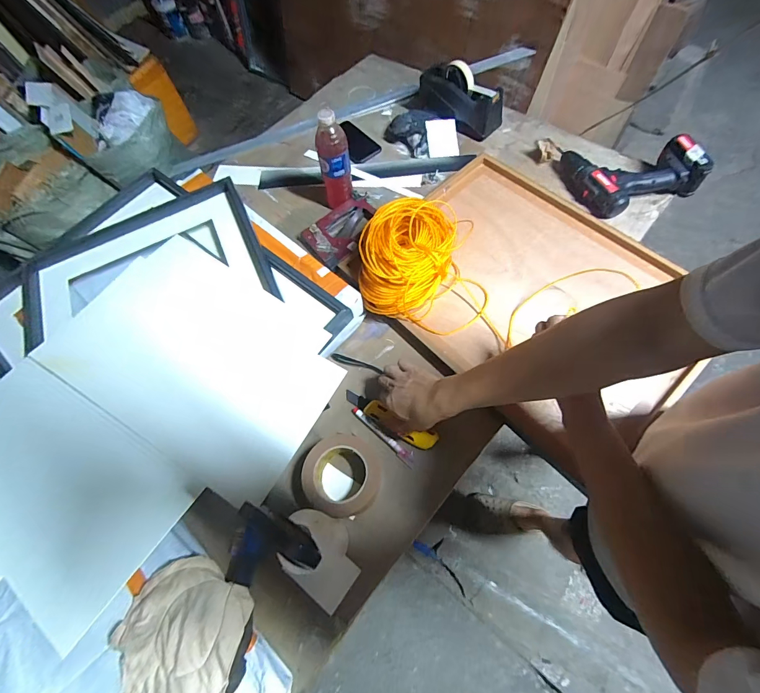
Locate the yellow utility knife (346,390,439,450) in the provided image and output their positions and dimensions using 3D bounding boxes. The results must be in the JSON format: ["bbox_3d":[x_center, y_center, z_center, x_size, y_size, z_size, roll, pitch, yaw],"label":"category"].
[{"bbox_3d":[0.012,0.121,0.615,0.175,0.020,0.034,25,68,21],"label":"yellow utility knife"}]

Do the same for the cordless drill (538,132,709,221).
[{"bbox_3d":[0.497,-0.399,0.770,0.210,0.090,0.267,-17,67,-8],"label":"cordless drill"}]

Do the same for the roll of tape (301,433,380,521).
[{"bbox_3d":[-0.057,0.195,0.564,0.114,0.037,0.116,-2,66,5],"label":"roll of tape"}]

